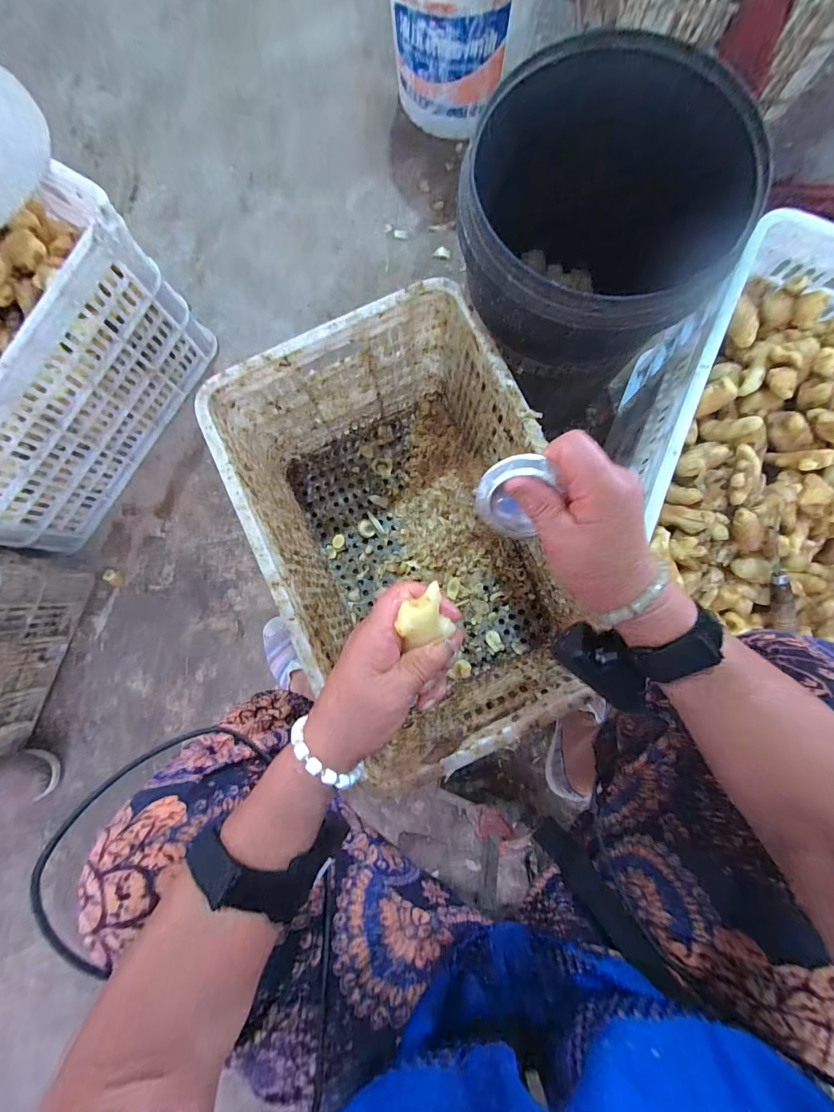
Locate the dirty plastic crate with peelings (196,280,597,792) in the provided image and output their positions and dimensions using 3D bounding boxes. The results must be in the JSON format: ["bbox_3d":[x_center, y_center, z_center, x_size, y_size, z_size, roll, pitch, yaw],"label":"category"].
[{"bbox_3d":[0.002,-0.027,0.596,0.348,0.279,0.519,-25,84,1],"label":"dirty plastic crate with peelings"}]

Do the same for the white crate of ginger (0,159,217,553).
[{"bbox_3d":[-0.675,-0.314,0.650,0.385,0.284,0.502,30,87,5],"label":"white crate of ginger"}]

